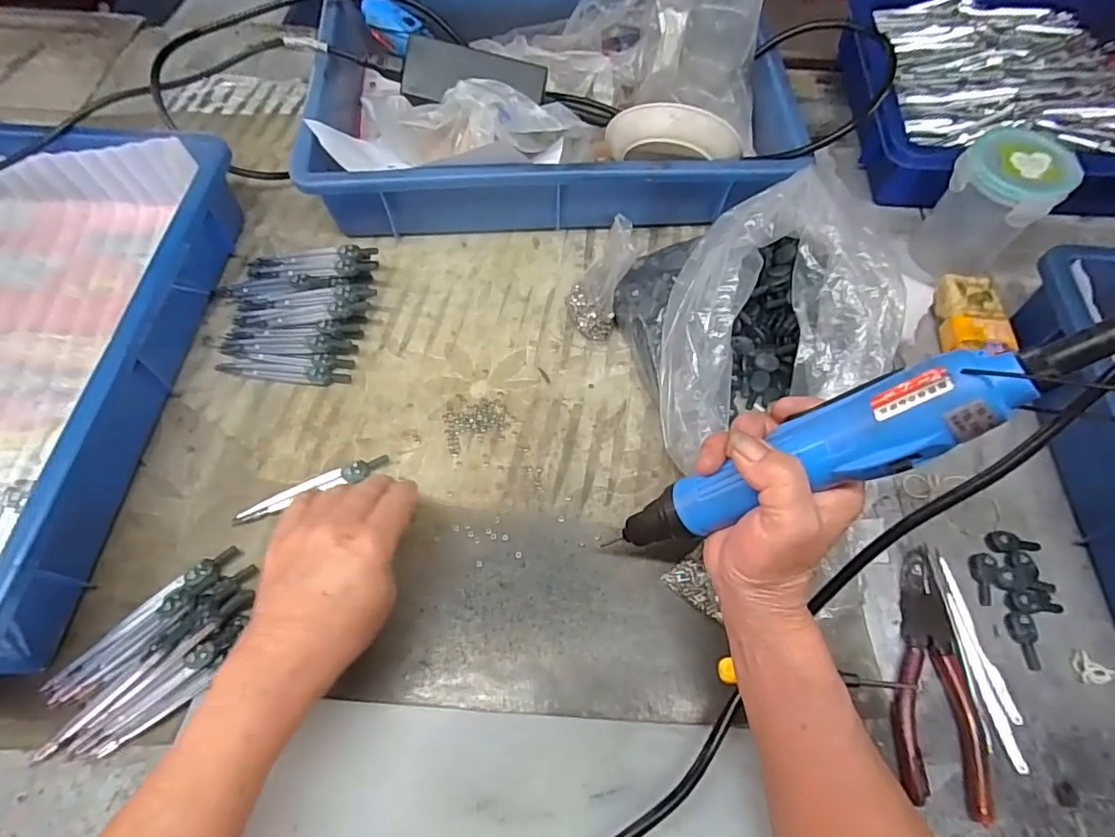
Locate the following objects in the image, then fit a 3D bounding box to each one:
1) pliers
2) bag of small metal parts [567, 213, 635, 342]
[{"bbox_3d":[0.238,0.160,0.356,0.050,0.010,0.151,8,63,3],"label":"pliers"},{"bbox_3d":[0.034,-0.116,0.459,0.050,0.082,0.066,2,62,0],"label":"bag of small metal parts"}]

